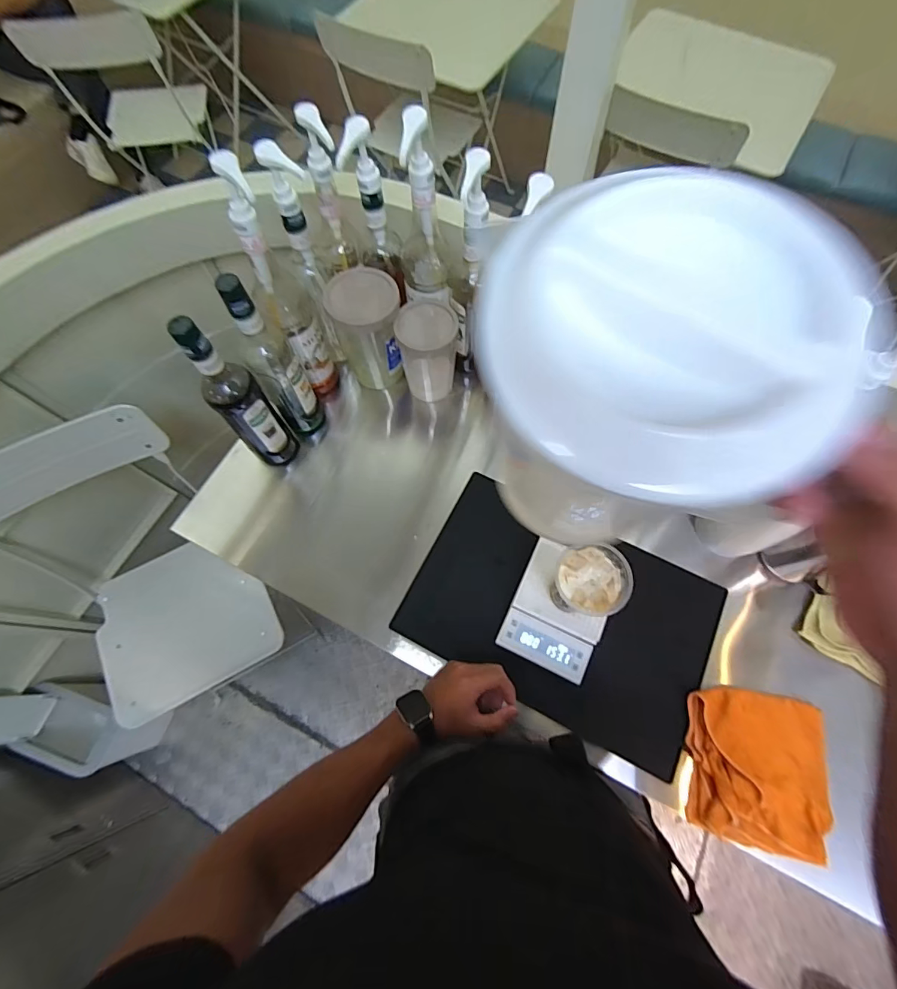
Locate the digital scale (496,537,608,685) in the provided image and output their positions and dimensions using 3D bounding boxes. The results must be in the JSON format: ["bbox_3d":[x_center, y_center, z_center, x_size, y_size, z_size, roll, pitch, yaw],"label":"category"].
[{"bbox_3d":[0.170,0.171,0.672,0.138,0.022,0.180,23,71,9],"label":"digital scale"}]

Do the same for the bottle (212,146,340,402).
[{"bbox_3d":[-0.242,-0.277,0.665,0.069,0.403,0.076,-16,69,-6],"label":"bottle"}]

